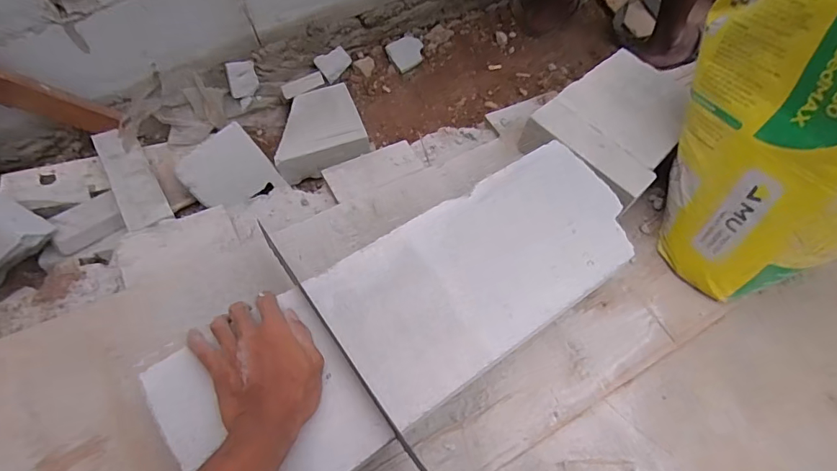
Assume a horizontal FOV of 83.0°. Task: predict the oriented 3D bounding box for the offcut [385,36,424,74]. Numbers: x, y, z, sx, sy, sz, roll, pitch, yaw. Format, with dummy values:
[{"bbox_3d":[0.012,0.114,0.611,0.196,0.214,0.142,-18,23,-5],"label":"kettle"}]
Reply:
[{"bbox_3d":[-0.027,-0.442,1.145,0.084,0.015,0.079,-31,90,-7],"label":"offcut"}]

